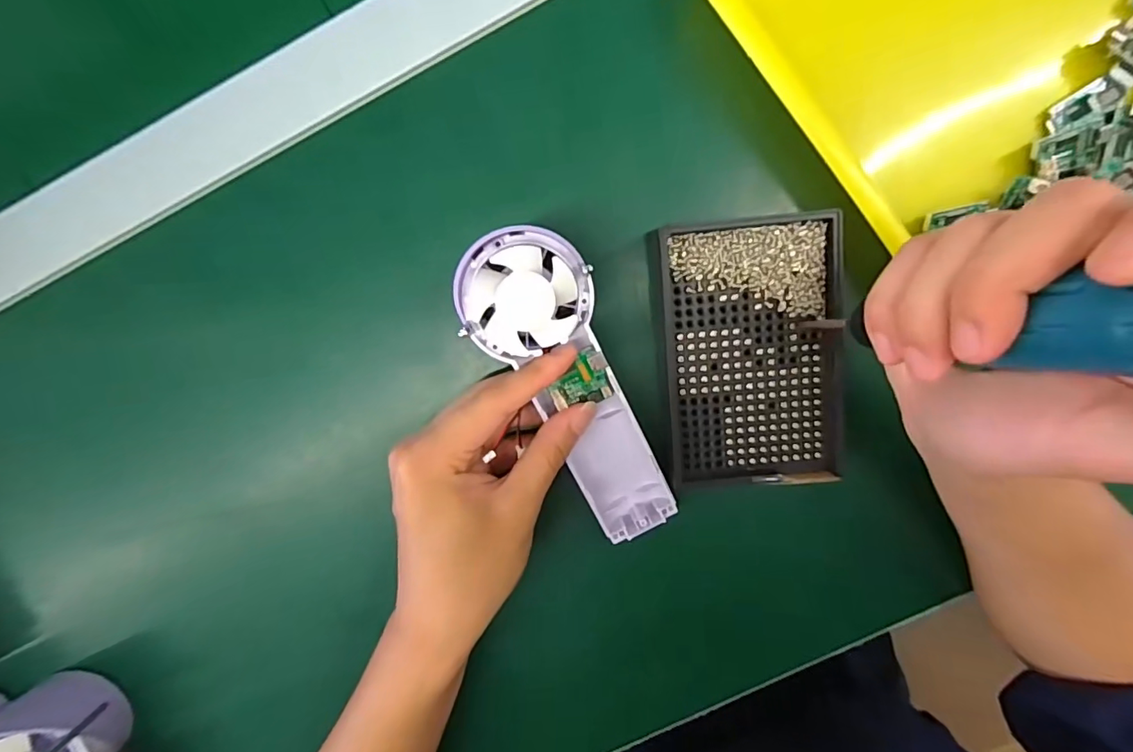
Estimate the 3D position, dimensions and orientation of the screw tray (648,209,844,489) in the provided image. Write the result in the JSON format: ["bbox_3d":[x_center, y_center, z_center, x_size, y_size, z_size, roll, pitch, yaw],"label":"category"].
[{"bbox_3d":[0.096,-0.011,0.265,0.093,0.015,0.136,-7,98,2],"label":"screw tray"}]

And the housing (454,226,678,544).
[{"bbox_3d":[0.004,0.011,0.257,0.059,0.021,0.171,-25,112,4],"label":"housing"}]

